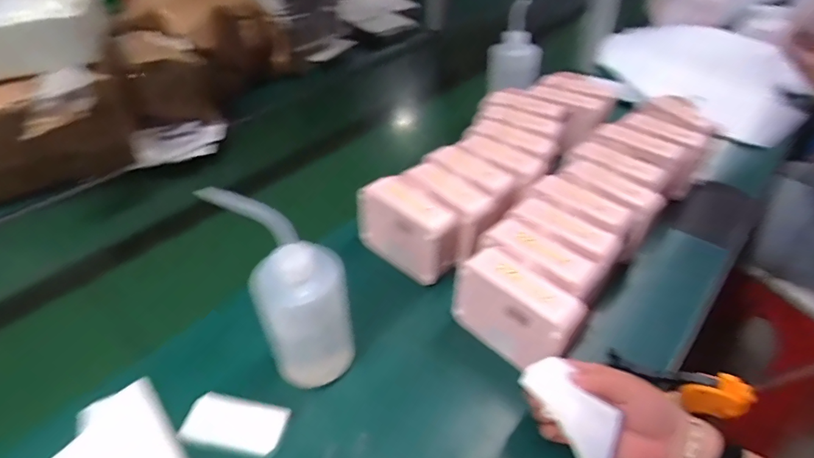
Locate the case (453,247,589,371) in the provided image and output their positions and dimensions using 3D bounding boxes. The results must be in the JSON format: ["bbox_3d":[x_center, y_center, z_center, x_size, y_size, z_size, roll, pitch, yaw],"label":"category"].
[{"bbox_3d":[0.117,0.090,0.496,0.130,0.093,0.049,33,51,29],"label":"case"}]

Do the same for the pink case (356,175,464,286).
[{"bbox_3d":[0.004,0.001,0.594,0.061,0.093,0.138,-33,53,-31],"label":"pink case"}]

